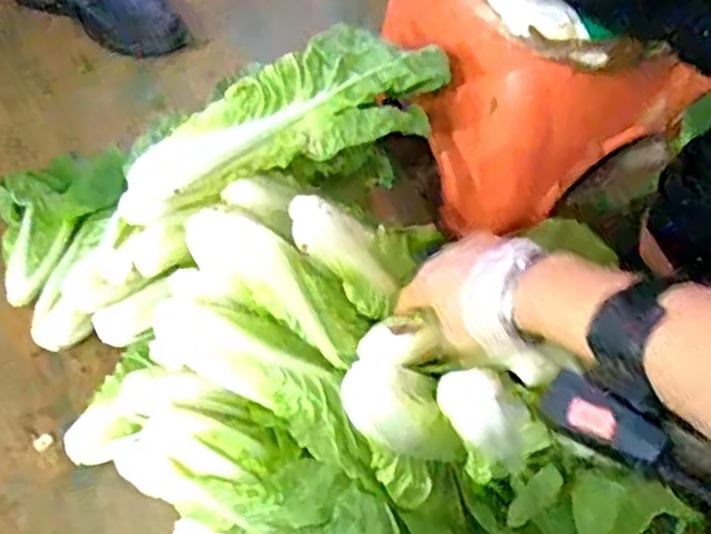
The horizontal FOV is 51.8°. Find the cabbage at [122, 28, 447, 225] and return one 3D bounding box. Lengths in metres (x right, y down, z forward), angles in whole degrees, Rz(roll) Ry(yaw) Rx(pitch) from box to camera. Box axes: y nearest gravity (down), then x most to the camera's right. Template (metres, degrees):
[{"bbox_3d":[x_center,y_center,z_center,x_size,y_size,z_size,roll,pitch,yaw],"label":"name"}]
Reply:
[{"bbox_3d":[-0.053,-0.104,0.572,0.263,0.081,0.101,-29,60,-21],"label":"cabbage"}]

